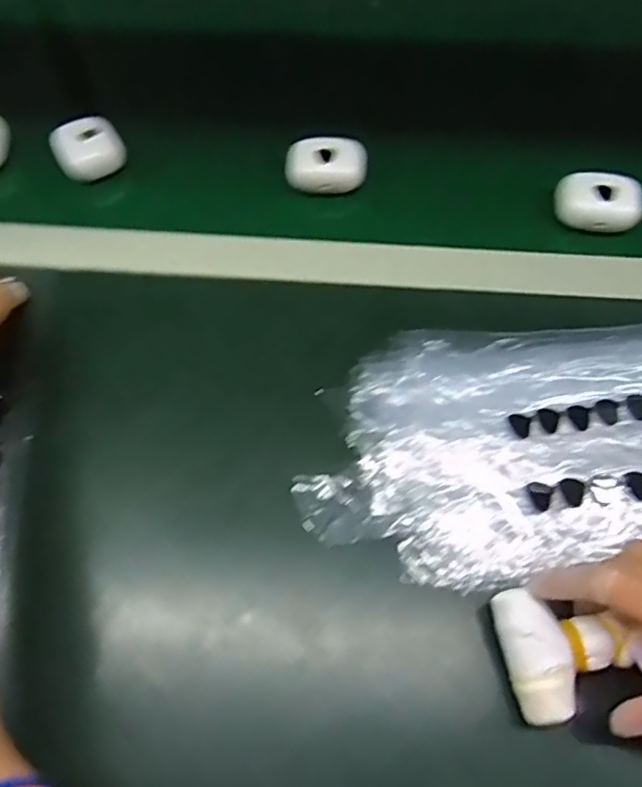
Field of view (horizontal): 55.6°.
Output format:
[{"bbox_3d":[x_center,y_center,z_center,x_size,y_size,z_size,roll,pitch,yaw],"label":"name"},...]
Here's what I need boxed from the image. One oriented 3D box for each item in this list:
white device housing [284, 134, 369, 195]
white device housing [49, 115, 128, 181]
[{"bbox_3d":[0.004,-0.188,0.498,0.066,0.024,0.042,7,61,5],"label":"white device housing"},{"bbox_3d":[-0.194,-0.206,0.509,0.054,0.022,0.049,-26,63,-12],"label":"white device housing"}]

